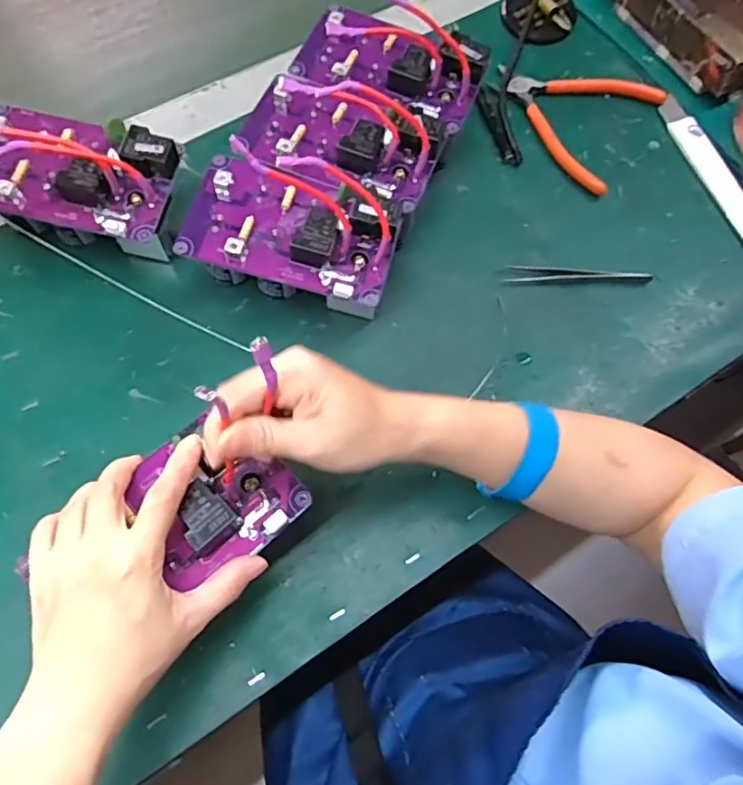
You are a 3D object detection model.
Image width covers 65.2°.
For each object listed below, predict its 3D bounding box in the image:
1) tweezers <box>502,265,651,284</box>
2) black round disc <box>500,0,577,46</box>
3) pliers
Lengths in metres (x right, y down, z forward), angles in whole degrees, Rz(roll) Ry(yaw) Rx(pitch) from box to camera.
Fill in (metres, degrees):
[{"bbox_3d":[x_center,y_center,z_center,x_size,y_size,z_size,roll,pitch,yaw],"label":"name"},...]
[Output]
[{"bbox_3d":[0.159,-0.089,0.446,0.108,0.008,0.016,5,69,0],"label":"tweezers"},{"bbox_3d":[0.159,-0.354,0.544,0.068,0.020,0.068,1,69,-2],"label":"black round disc"},{"bbox_3d":[0.174,-0.241,0.504,0.119,0.013,0.125,31,71,10],"label":"pliers"}]

